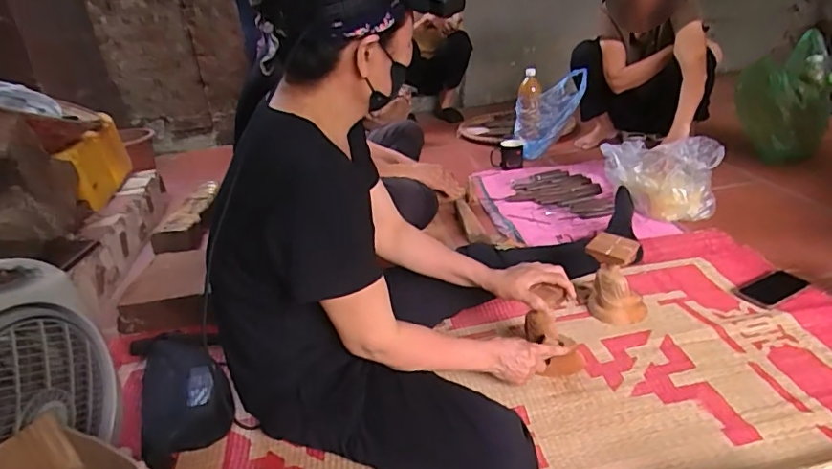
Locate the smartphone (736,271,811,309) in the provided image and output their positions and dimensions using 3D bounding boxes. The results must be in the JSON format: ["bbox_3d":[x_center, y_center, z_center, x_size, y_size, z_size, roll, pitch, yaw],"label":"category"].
[{"bbox_3d":[0.769,0.114,1.155,0.137,0.017,0.079,-18,29,-22],"label":"smartphone"}]

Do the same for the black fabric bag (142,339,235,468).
[{"bbox_3d":[-0.412,0.286,0.965,0.139,0.086,0.263,-16,27,-19],"label":"black fabric bag"}]

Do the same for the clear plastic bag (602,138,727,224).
[{"bbox_3d":[0.701,-0.179,1.559,0.320,0.177,0.224,6,28,24],"label":"clear plastic bag"}]

